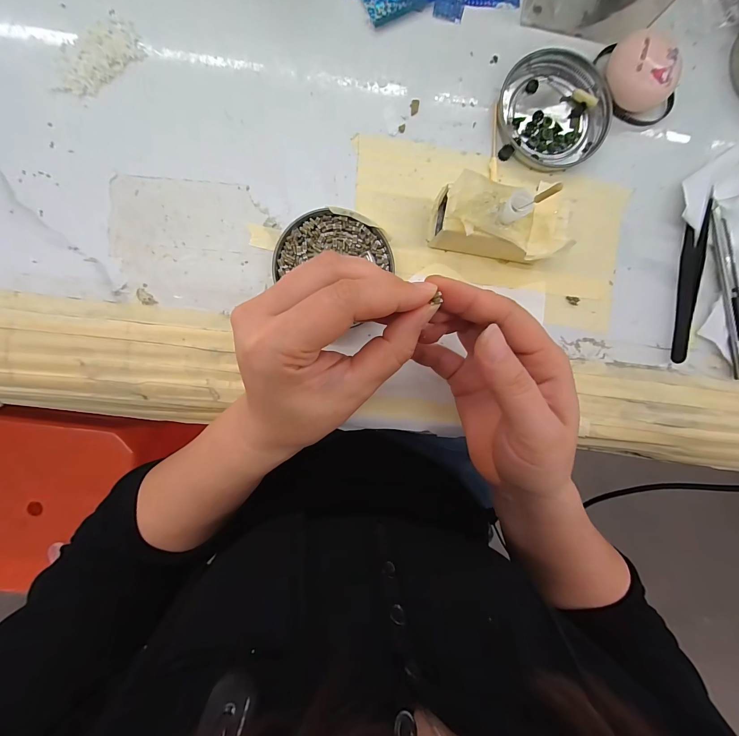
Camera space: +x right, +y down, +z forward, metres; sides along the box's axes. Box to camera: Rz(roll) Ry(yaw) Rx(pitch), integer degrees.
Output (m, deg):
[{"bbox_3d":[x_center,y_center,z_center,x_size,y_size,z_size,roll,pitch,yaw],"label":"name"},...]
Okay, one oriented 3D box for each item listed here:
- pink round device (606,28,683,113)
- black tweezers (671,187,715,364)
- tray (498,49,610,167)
[{"bbox_3d":[0.186,-0.203,0.228,0.038,0.024,0.047,-43,93,-2],"label":"pink round device"},{"bbox_3d":[0.235,-0.067,0.240,0.015,0.007,0.123,11,91,-4],"label":"black tweezers"},{"bbox_3d":[0.130,-0.183,0.234,0.076,0.008,0.076,-12,92,-3],"label":"tray"}]

